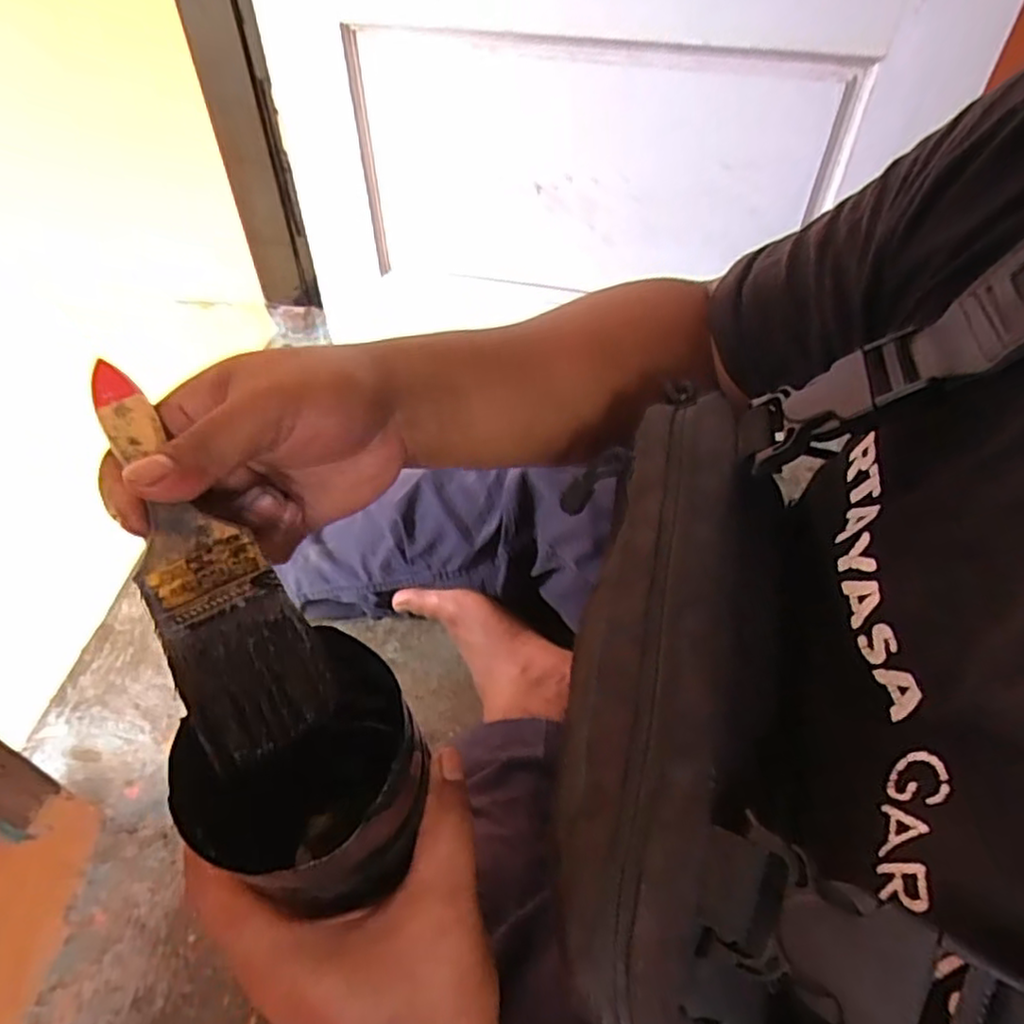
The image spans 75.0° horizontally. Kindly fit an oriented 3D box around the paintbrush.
[{"bbox_3d":[-0.119,0.009,0.244,0.042,0.010,0.167,-27,70,-22],"label":"paintbrush"}]

